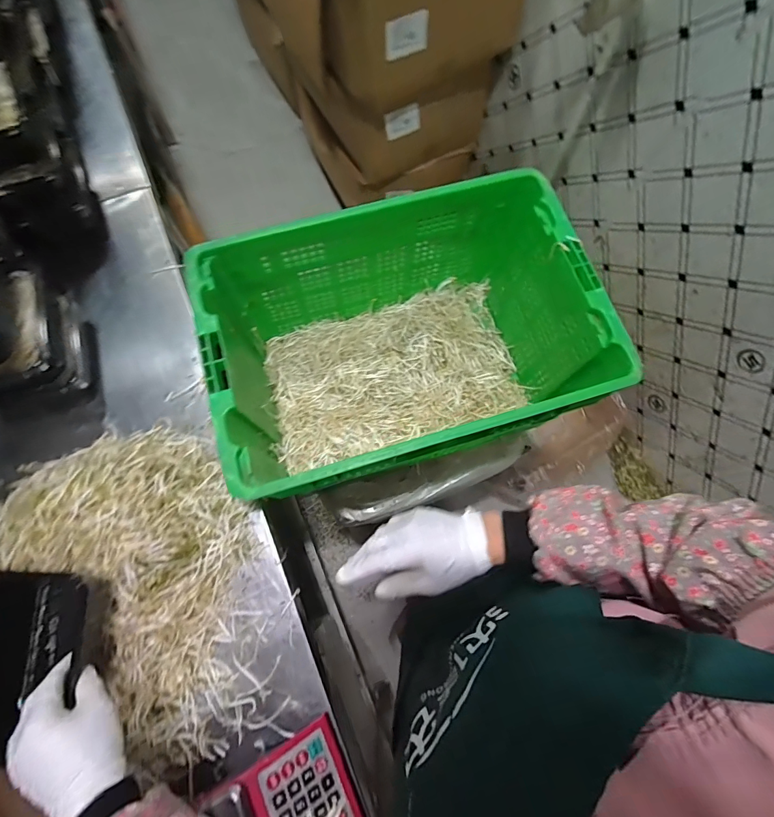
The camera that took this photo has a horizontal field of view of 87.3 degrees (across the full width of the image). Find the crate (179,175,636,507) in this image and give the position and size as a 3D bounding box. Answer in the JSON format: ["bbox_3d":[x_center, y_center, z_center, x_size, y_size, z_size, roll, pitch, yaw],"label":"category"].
[{"bbox_3d":[0.021,-0.110,0.727,0.576,0.294,0.412,-16,74,-5],"label":"crate"}]

